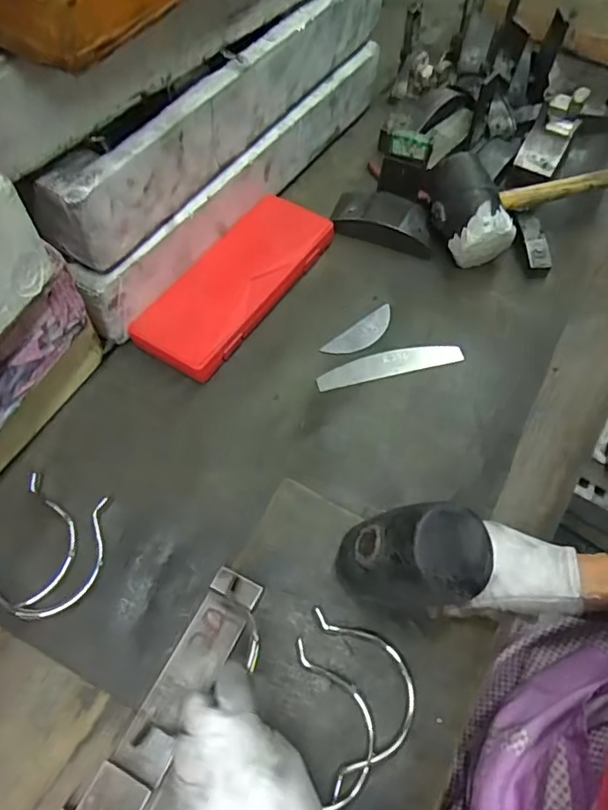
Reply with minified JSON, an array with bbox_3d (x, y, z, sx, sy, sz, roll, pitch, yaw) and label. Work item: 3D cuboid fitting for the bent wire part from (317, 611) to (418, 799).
[{"bbox_3d":[0.050,0.218,0.418,0.070,0.014,0.124,-3,61,-6],"label":"bent wire part"}]

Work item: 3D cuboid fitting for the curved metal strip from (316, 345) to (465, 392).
[{"bbox_3d":[0.090,-0.044,0.577,0.155,0.004,0.030,-11,62,-10],"label":"curved metal strip"}]

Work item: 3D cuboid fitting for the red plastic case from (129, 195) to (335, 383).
[{"bbox_3d":[-0.071,-0.136,0.606,0.100,0.030,0.248,29,63,12],"label":"red plastic case"}]

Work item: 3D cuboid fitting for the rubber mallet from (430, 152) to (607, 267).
[{"bbox_3d":[0.258,-0.250,0.657,0.234,0.082,0.114,-23,65,-16],"label":"rubber mallet"}]

